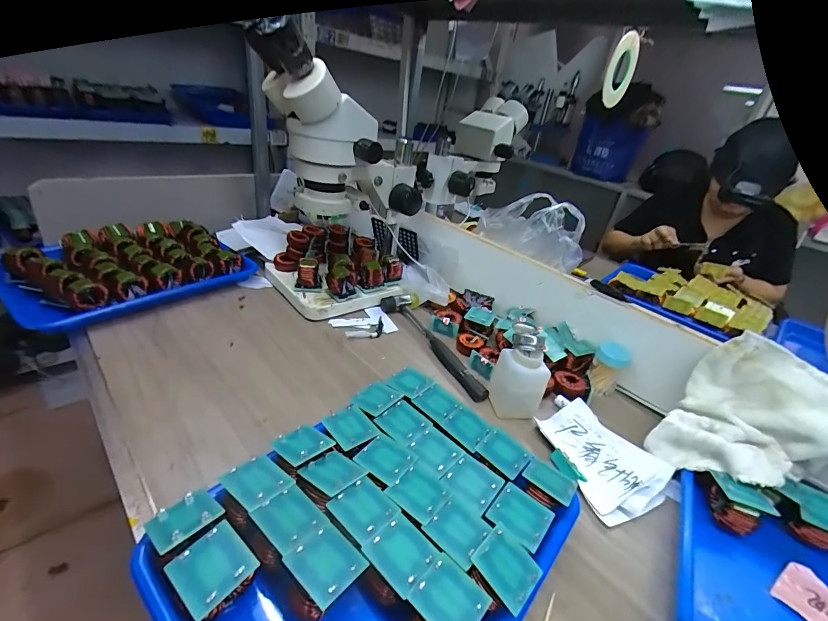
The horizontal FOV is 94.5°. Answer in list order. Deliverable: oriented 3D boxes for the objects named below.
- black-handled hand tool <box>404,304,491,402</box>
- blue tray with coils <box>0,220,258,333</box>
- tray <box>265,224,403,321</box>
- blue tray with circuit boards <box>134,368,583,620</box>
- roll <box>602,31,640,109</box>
[{"bbox_3d":[0.040,0.060,0.621,0.030,0.019,0.246,-8,35,-28],"label":"black-handled hand tool"},{"bbox_3d":[-0.469,-0.077,0.637,0.238,0.054,0.320,26,34,26],"label":"blue tray with coils"},{"bbox_3d":[-0.138,-0.080,0.722,0.220,0.091,0.190,-13,37,-36],"label":"tray"},{"bbox_3d":[-0.023,0.185,0.337,0.248,0.053,0.320,30,36,31],"label":"blue tray with circuit boards"},{"bbox_3d":[0.462,-0.534,0.854,0.128,0.142,0.010,-19,41,-37],"label":"roll"}]

